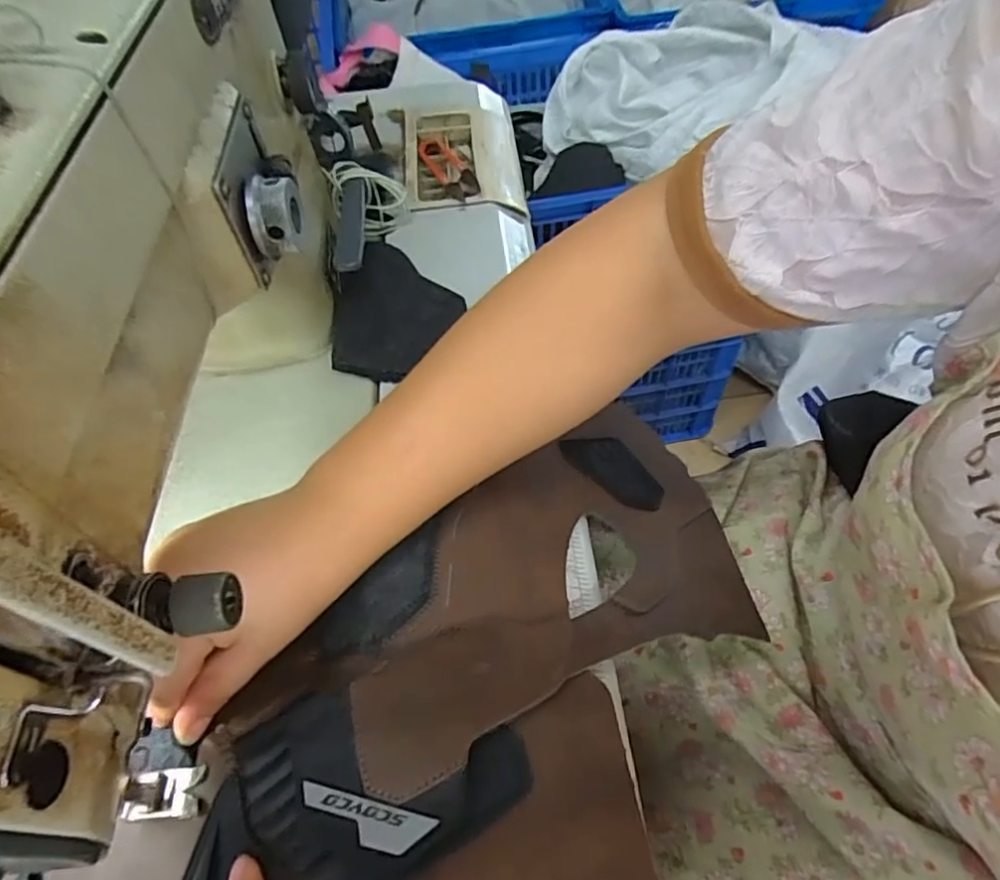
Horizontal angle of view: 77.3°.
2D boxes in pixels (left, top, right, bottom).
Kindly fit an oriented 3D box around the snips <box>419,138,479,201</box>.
[{"bbox_3d":[-0.044,-0.243,0.557,0.030,0.018,0.103,-19,57,-10],"label":"snips"}]

